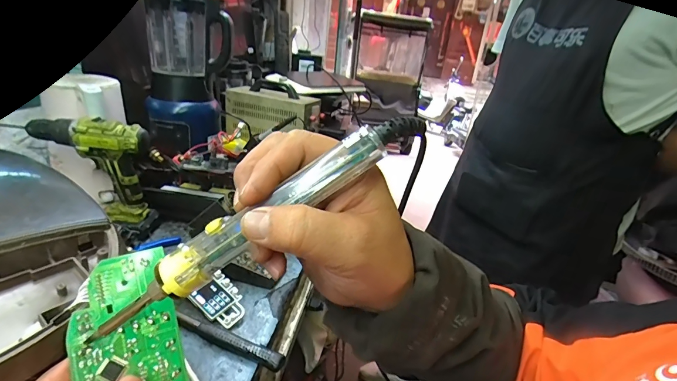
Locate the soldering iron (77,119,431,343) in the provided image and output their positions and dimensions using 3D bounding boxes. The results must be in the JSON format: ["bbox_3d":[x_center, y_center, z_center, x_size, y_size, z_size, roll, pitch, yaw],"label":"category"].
[{"bbox_3d":[-0.046,0.018,0.206,0.214,0.022,0.017,-33,26,3],"label":"soldering iron"}]

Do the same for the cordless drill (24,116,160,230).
[{"bbox_3d":[-0.439,-0.038,0.680,0.186,0.193,0.078,8,23,3],"label":"cordless drill"}]

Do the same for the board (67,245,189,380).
[{"bbox_3d":[-0.130,0.120,0.234,0.059,0.153,0.004,-12,-9,-22],"label":"board"}]

